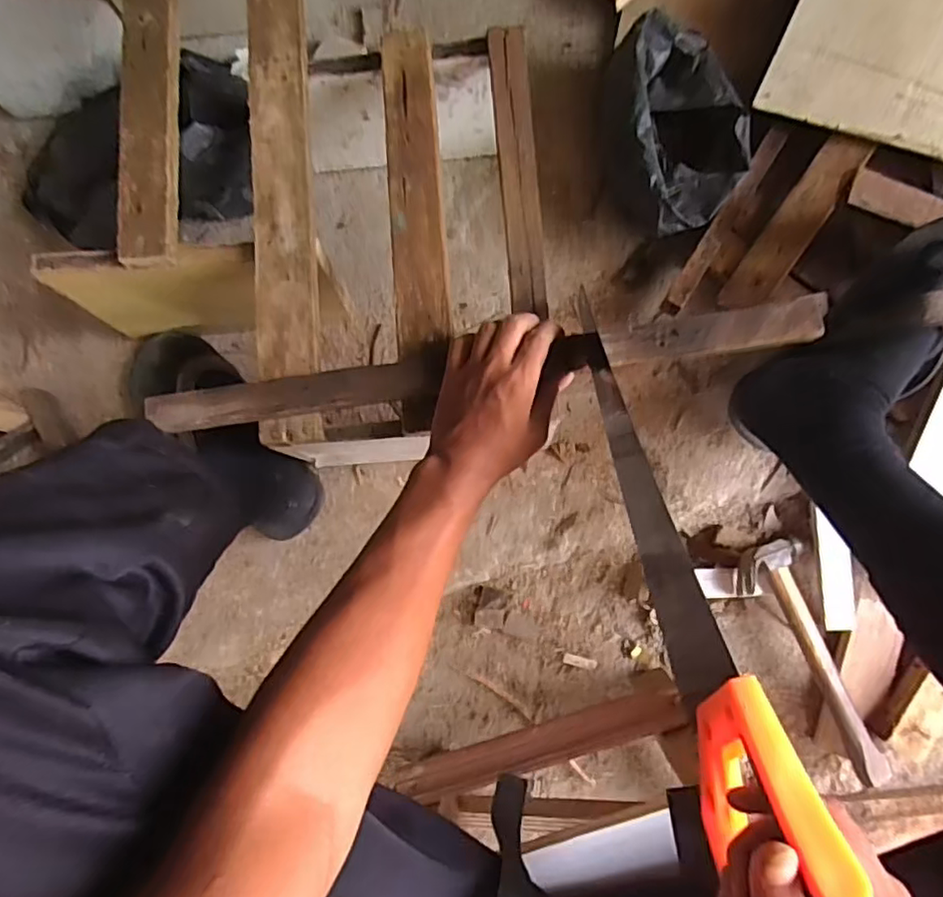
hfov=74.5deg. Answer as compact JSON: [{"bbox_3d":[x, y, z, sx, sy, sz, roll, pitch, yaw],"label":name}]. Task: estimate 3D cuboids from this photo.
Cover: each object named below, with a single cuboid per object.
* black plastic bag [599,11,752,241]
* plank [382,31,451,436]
[{"bbox_3d":[0.219,-0.339,0.649,0.140,0.085,0.225,-17,81,2],"label":"black plastic bag"},{"bbox_3d":[-0.047,-0.197,0.539,0.045,0.020,0.361,-4,82,4],"label":"plank"}]

